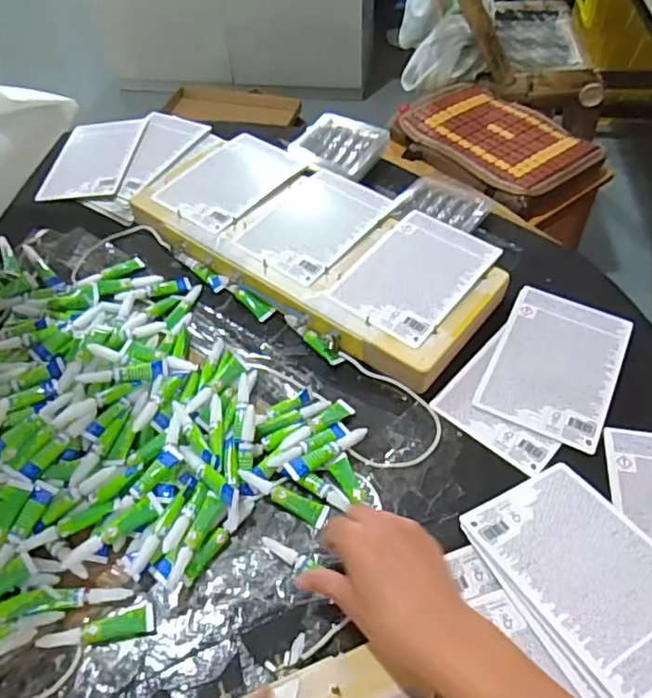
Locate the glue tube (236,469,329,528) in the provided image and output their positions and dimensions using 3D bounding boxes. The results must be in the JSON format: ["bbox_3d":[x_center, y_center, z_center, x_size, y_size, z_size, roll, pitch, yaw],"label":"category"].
[{"bbox_3d":[-0.036,0.125,0.507,0.081,0.007,0.017,28,56,4],"label":"glue tube"}]

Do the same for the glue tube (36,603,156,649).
[{"bbox_3d":[-0.169,0.208,0.444,0.079,0.012,0.020,-10,52,-7],"label":"glue tube"}]

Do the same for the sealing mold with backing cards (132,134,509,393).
[{"bbox_3d":[-0.016,-0.122,0.687,0.424,0.045,0.193,31,58,24],"label":"sealing mold with backing cards"}]

